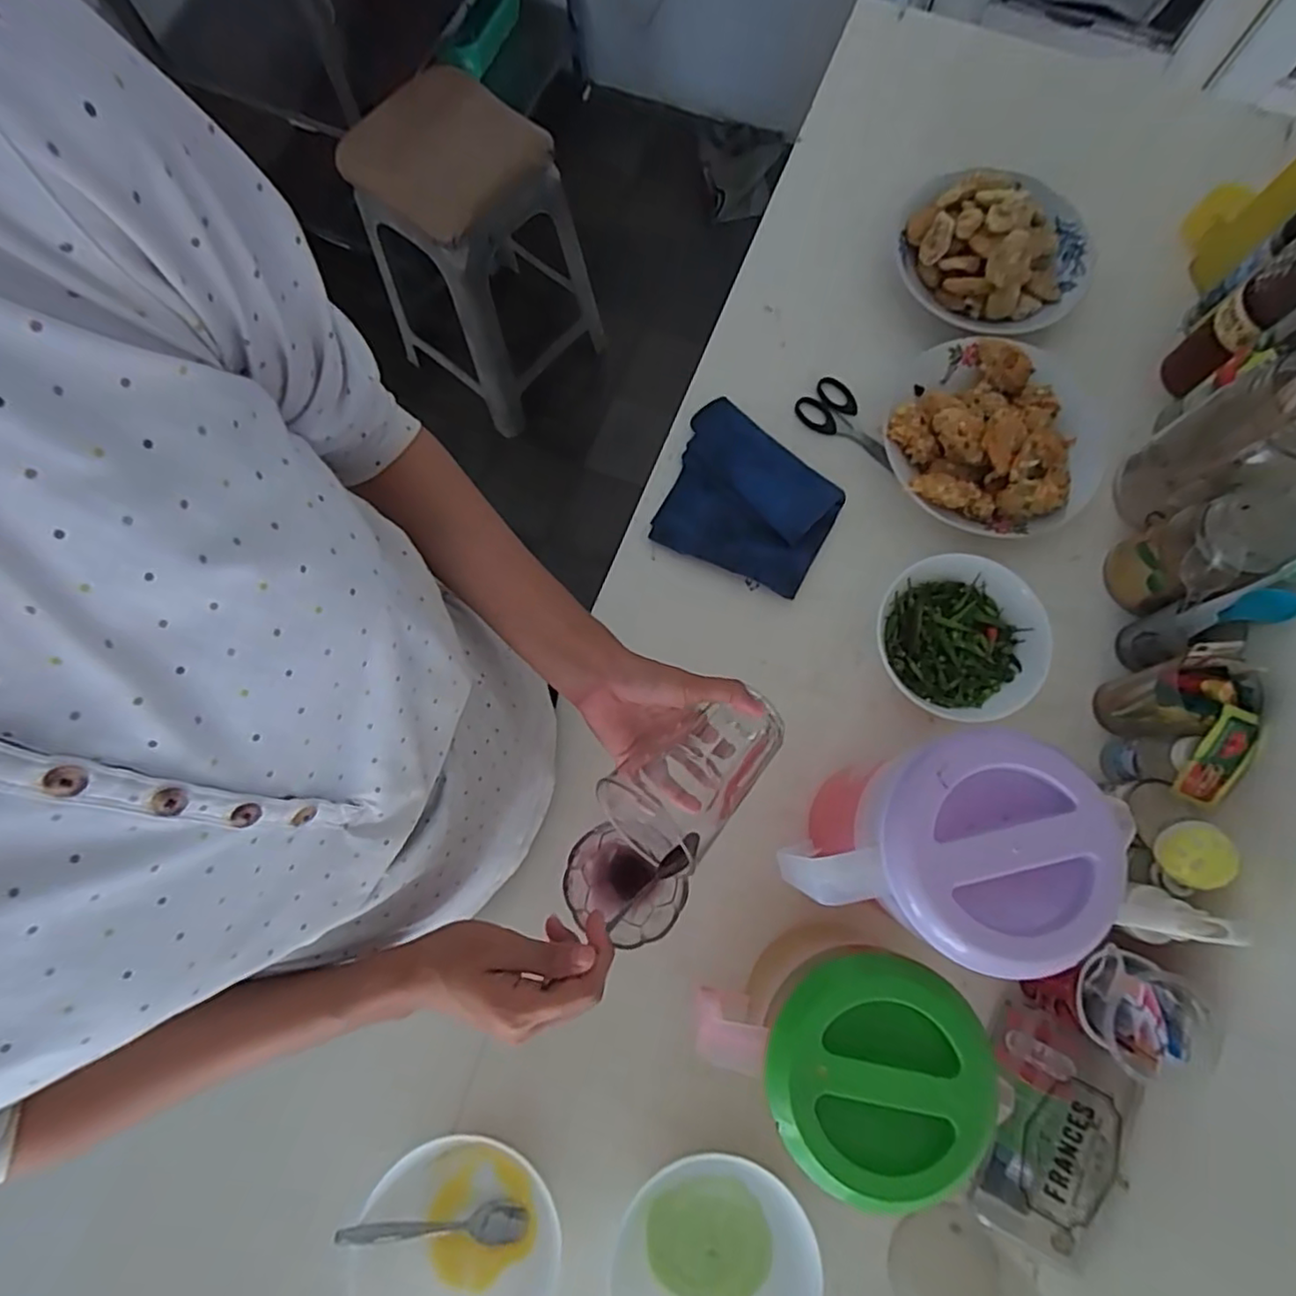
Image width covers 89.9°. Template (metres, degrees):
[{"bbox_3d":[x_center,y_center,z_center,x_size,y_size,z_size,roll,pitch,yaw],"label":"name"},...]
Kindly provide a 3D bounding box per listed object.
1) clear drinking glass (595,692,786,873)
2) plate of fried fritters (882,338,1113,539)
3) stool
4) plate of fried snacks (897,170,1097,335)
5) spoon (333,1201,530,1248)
[{"bbox_3d":[0.029,0.087,0.462,0.080,0.079,0.132,37,79,9],"label":"clear drinking glass"},{"bbox_3d":[0.333,-0.203,0.602,0.203,0.051,0.203,27,78,7],"label":"plate of fried fritters"},{"bbox_3d":[-0.323,-0.744,1.255,0.304,0.475,0.333,37,79,9],"label":"stool"},{"bbox_3d":[0.352,-0.407,0.647,0.189,0.061,0.185,13,77,4],"label":"plate of fried snacks"},{"bbox_3d":[-0.154,0.422,0.471,0.131,0.015,0.025,14,76,-19],"label":"spoon"}]

